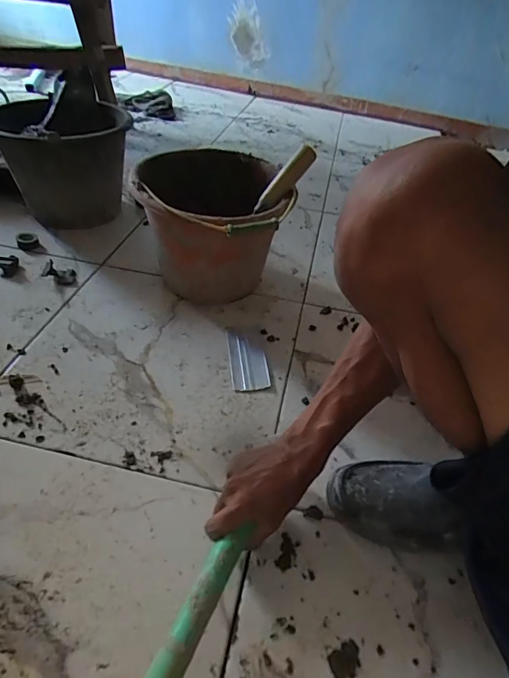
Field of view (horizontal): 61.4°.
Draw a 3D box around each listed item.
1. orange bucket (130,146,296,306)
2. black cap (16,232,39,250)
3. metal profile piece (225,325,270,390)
[{"bbox_3d":[-0.073,-0.187,0.762,0.244,0.200,0.277,13,42,6],"label":"orange bucket"},{"bbox_3d":[-0.447,-0.194,0.846,0.038,0.017,0.040,4,42,-4],"label":"black cap"},{"bbox_3d":[-0.011,0.027,0.679,0.058,0.006,0.137,-2,43,-10],"label":"metal profile piece"}]

